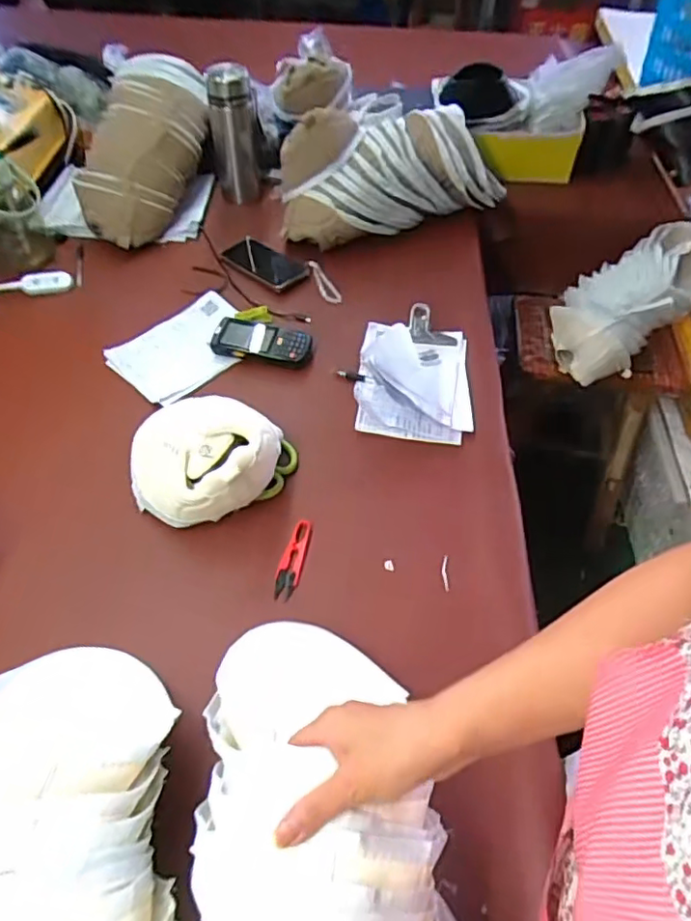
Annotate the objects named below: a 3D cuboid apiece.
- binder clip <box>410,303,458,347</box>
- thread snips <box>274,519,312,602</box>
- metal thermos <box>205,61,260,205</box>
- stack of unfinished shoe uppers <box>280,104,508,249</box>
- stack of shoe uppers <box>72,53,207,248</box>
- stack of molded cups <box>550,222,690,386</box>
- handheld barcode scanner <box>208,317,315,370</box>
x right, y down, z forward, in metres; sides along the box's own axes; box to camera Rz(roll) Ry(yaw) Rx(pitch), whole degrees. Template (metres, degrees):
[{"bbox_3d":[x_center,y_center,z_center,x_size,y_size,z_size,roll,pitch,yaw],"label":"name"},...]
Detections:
[{"bbox_3d":[0.138,-0.210,0.951,0.078,0.037,0.058,6,54,3],"label":"binder clip"},{"bbox_3d":[-0.063,0.116,0.721,0.028,0.004,0.102,9,54,5],"label":"thread snips"},{"bbox_3d":[-0.211,-0.614,1.140,0.079,0.228,0.084,-14,55,-11],"label":"metal thermos"},{"bbox_3d":[0.089,-0.525,1.085,0.417,0.154,0.149,-12,55,-10],"label":"stack of unfinished shoe uppers"},{"bbox_3d":[-0.366,-0.568,1.107,0.180,0.110,0.381,9,71,5],"label":"stack of shoe uppers"},{"bbox_3d":[0.575,-0.319,1.177,0.378,0.113,0.205,-31,58,1],"label":"stack of molded cups"},{"bbox_3d":[-0.126,-0.186,0.938,0.152,0.024,0.080,11,54,7],"label":"handheld barcode scanner"}]

